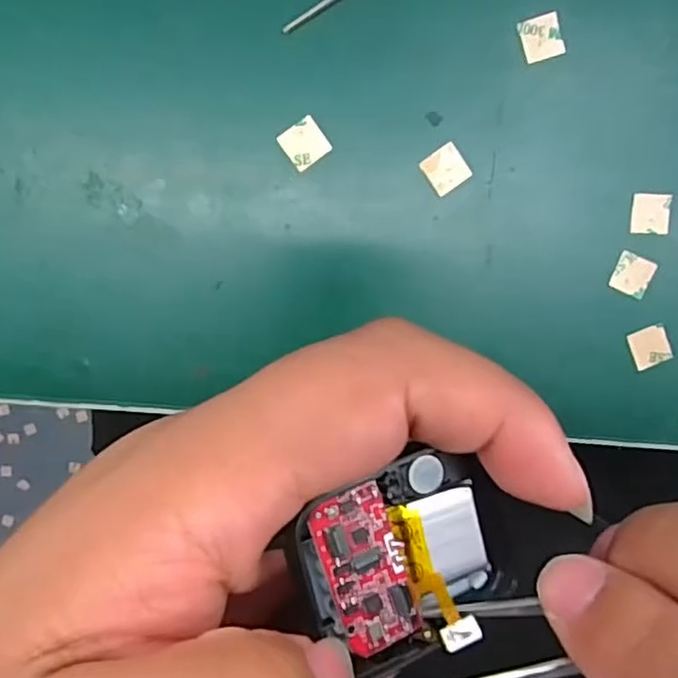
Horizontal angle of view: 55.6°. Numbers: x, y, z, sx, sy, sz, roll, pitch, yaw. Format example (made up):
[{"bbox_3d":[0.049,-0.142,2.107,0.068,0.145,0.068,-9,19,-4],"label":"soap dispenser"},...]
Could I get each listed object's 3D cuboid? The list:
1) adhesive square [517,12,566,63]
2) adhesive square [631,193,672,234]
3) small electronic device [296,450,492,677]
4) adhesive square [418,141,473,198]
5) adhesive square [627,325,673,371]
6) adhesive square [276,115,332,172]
[{"bbox_3d":[0.076,-0.113,0.240,0.016,0.004,0.016,-18,95,-3],"label":"adhesive square"},{"bbox_3d":[0.123,-0.049,0.251,0.015,0.004,0.015,1,97,-4],"label":"adhesive square"},{"bbox_3d":[0.011,0.041,0.119,0.036,0.014,0.035,-23,99,-21],"label":"small electronic device"},{"bbox_3d":[0.041,-0.064,0.242,0.016,0.004,0.015,-34,98,1],"label":"adhesive square"},{"bbox_3d":[0.125,0.003,0.257,0.015,0.004,0.015,-23,98,0],"label":"adhesive square"},{"bbox_3d":[-0.013,-0.073,0.239,0.016,0.004,0.016,-36,98,1],"label":"adhesive square"}]

